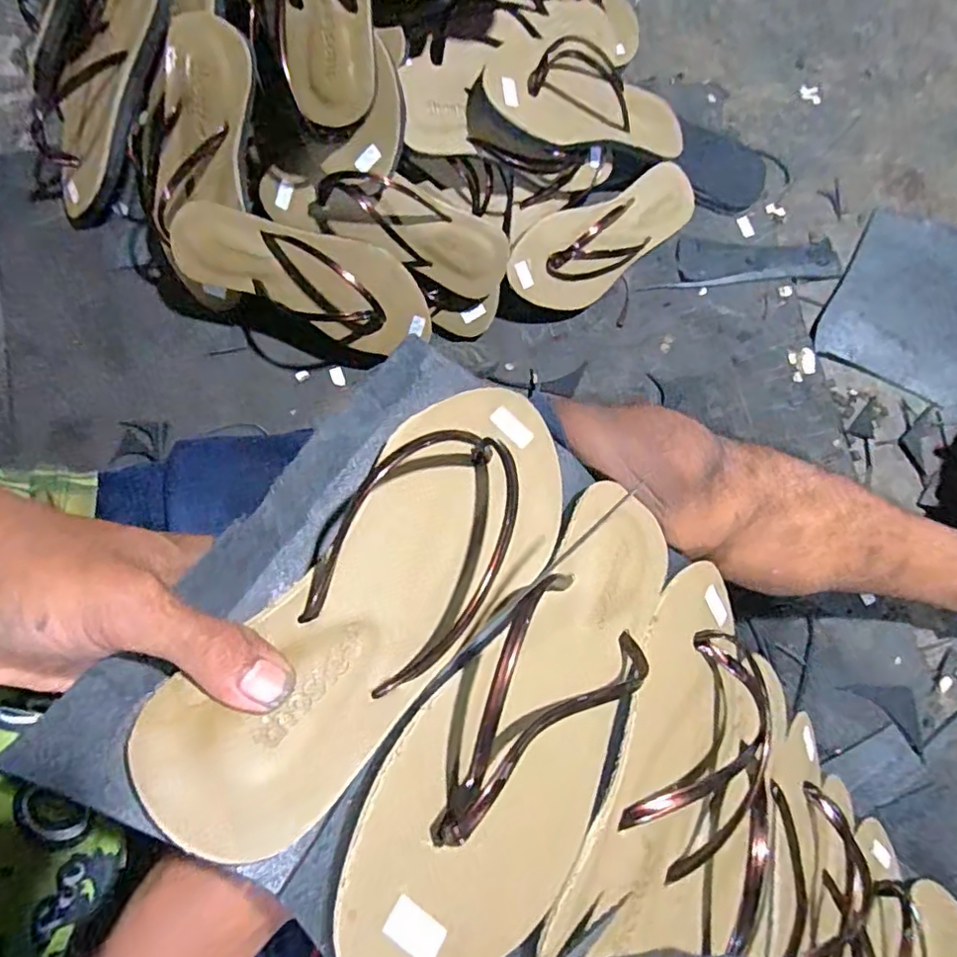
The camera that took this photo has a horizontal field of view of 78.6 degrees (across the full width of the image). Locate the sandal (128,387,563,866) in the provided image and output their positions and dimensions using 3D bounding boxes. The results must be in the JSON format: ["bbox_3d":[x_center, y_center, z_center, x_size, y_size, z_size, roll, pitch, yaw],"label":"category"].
[{"bbox_3d":[-0.031,0.043,0.259,0.086,0.022,0.237,35,52,6],"label":"sandal"}]

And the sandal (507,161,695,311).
[{"bbox_3d":[0.133,-0.246,0.606,0.247,0.060,0.094,-33,110,-13],"label":"sandal"}]

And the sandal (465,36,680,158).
[{"bbox_3d":[0.105,-0.366,0.565,0.240,0.067,0.093,-10,78,-27],"label":"sandal"}]

